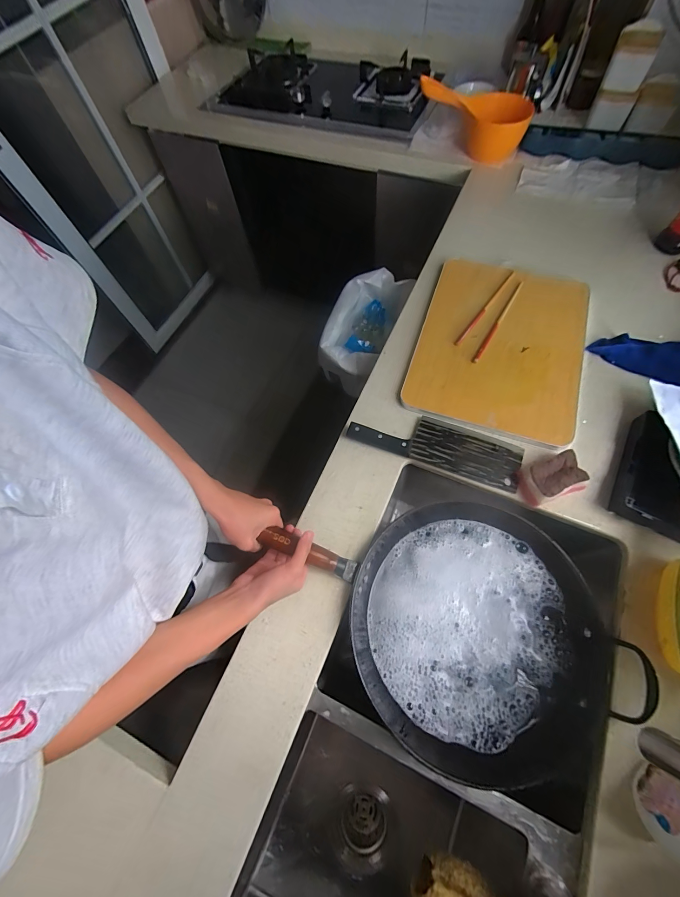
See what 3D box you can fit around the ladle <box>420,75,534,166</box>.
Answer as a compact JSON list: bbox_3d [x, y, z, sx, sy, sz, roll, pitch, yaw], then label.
[{"bbox_3d":[0.343,-0.871,0.897,0.288,0.122,0.129,27,69,-2],"label":"ladle"}]

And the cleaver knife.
[{"bbox_3d":[0.164,-0.014,0.589,0.286,0.018,0.089,18,68,11],"label":"cleaver knife"}]

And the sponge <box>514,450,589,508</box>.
[{"bbox_3d":[0.332,0.049,0.540,0.092,0.035,0.058,-20,66,-6],"label":"sponge"}]

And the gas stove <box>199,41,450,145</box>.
[{"bbox_3d":[-0.076,-1.161,1.111,0.768,0.108,0.343,17,68,12],"label":"gas stove"}]

